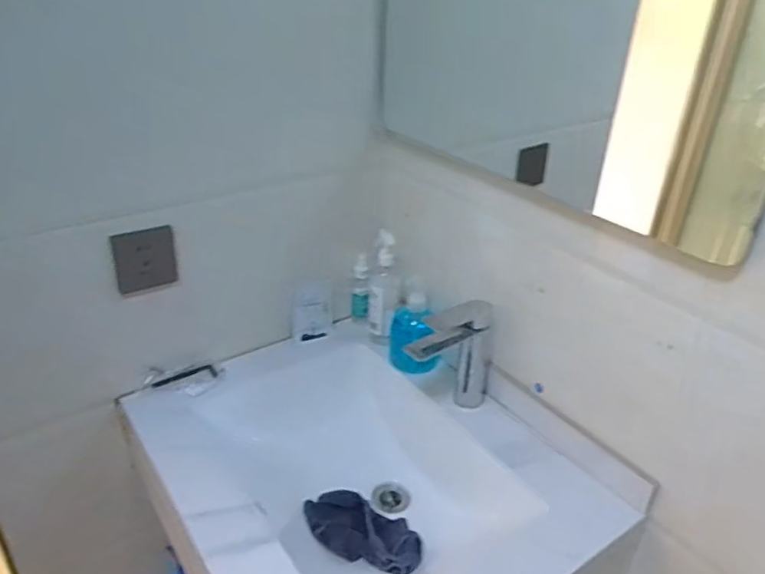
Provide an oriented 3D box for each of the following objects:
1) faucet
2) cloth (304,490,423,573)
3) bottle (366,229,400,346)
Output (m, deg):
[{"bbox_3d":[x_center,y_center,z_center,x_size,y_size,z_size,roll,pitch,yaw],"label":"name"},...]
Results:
[{"bbox_3d":[0.098,0.114,0.917,0.147,0.172,0.043,-13,33,-21],"label":"faucet"},{"bbox_3d":[-0.026,0.328,0.828,0.171,0.028,0.095,18,35,27],"label":"cloth"},{"bbox_3d":[0.002,0.009,1.053,0.052,0.199,0.062,0,31,-1],"label":"bottle"}]

